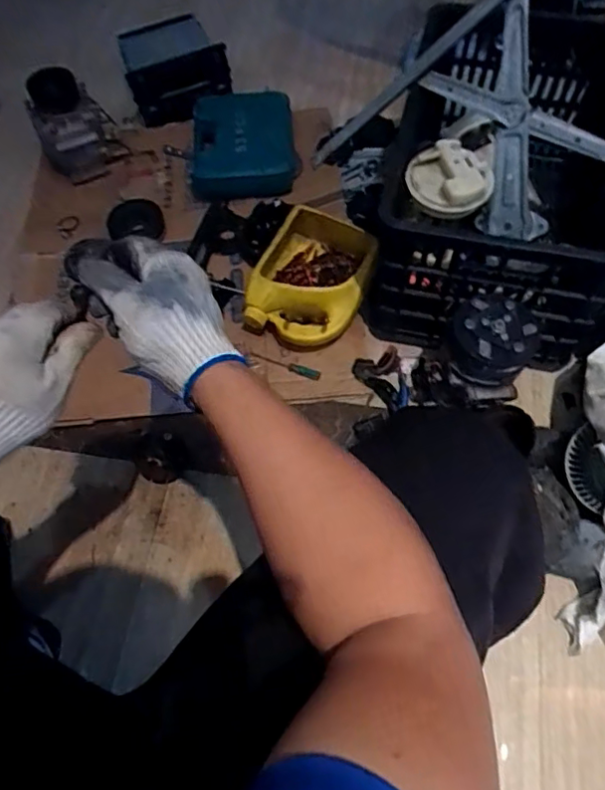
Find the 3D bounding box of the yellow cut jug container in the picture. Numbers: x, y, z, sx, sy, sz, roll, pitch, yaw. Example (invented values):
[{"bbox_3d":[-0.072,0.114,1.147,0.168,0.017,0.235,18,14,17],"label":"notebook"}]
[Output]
[{"bbox_3d":[0.017,-0.192,0.945,0.175,0.110,0.218,18,67,12],"label":"yellow cut jug container"}]

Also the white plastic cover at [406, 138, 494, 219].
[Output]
[{"bbox_3d":[0.209,-0.307,0.802,0.119,0.035,0.112,4,64,5],"label":"white plastic cover"}]

